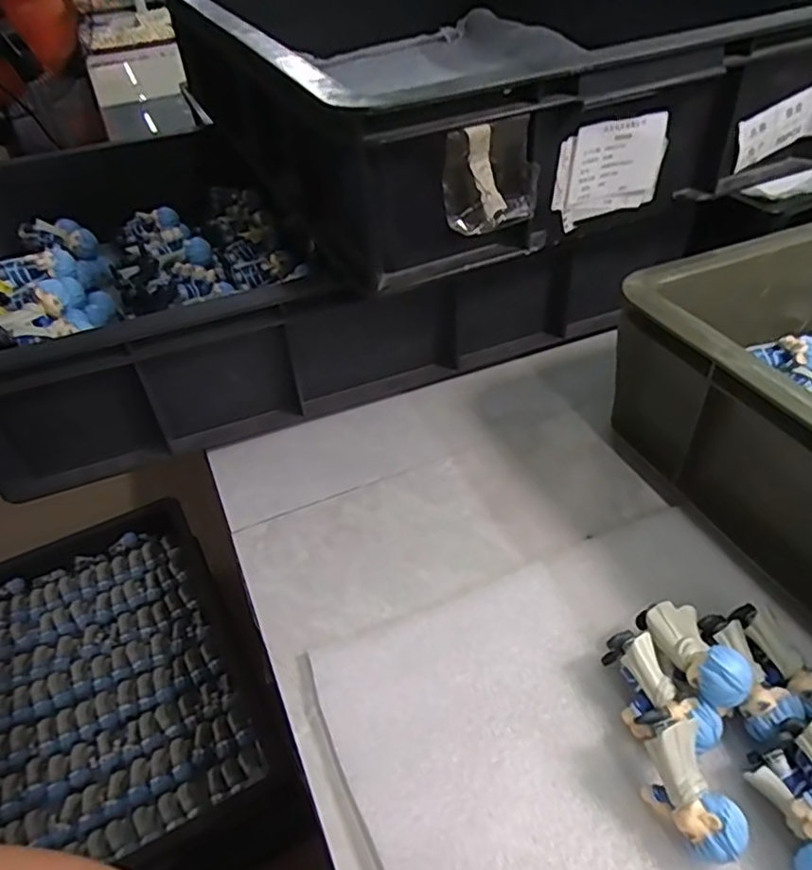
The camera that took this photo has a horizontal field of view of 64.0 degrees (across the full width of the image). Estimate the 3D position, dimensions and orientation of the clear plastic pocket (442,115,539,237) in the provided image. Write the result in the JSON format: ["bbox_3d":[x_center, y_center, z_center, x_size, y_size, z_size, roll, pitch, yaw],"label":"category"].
[{"bbox_3d":[0.051,-0.157,0.394,0.058,0.065,0.015,-21,44,-17],"label":"clear plastic pocket"}]

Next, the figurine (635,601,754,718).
[{"bbox_3d":[0.147,0.114,0.330,0.030,0.037,0.059,-18,31,-11],"label":"figurine"}]

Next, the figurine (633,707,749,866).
[{"bbox_3d":[0.124,0.156,0.291,0.027,0.028,0.061,-18,70,-12],"label":"figurine"}]

